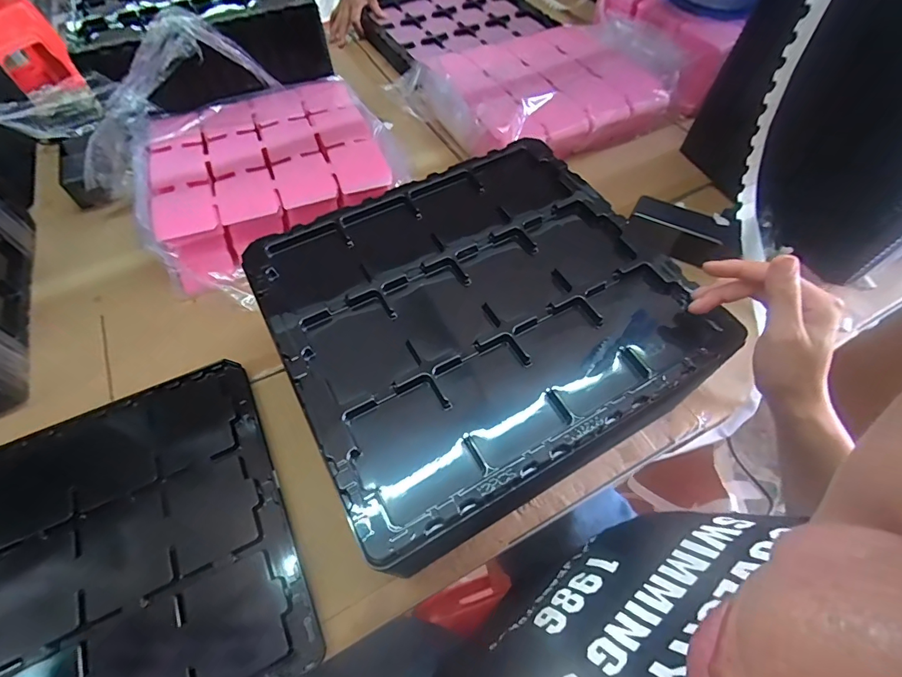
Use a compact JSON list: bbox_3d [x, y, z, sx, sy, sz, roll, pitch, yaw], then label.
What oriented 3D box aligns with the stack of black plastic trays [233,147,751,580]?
[{"bbox_3d":[0.025,-0.034,0.429,0.366,0.045,0.345,-27,60,-14],"label":"stack of black plastic trays"}]

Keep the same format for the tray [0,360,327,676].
[{"bbox_3d":[-0.357,0.229,0.426,0.378,0.033,0.341,-24,60,-13],"label":"tray"}]

